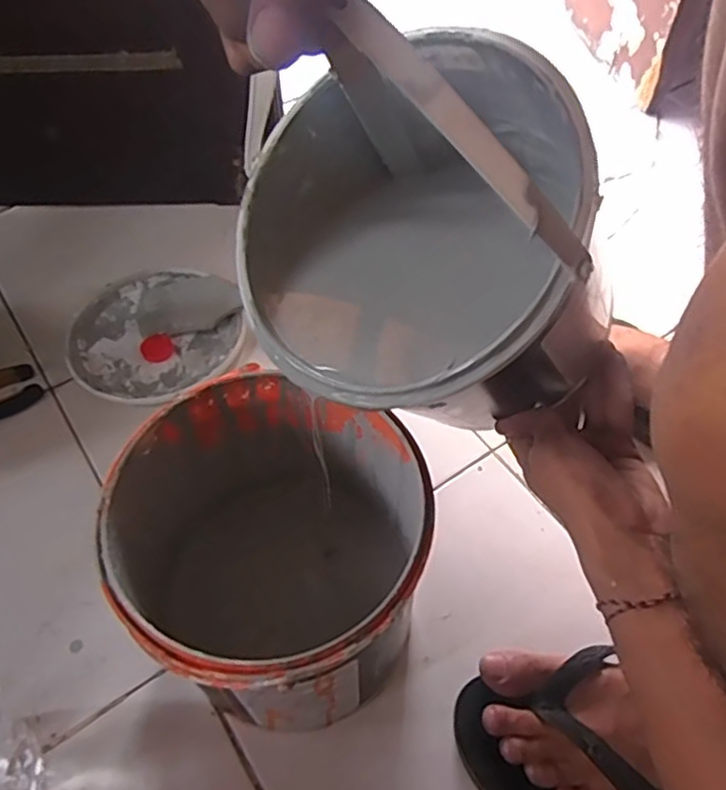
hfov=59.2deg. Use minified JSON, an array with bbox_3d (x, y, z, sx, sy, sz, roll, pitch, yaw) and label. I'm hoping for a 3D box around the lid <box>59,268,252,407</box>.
[{"bbox_3d":[-0.209,-0.064,0.648,0.170,0.027,0.168,1,53,-1],"label":"lid"}]

